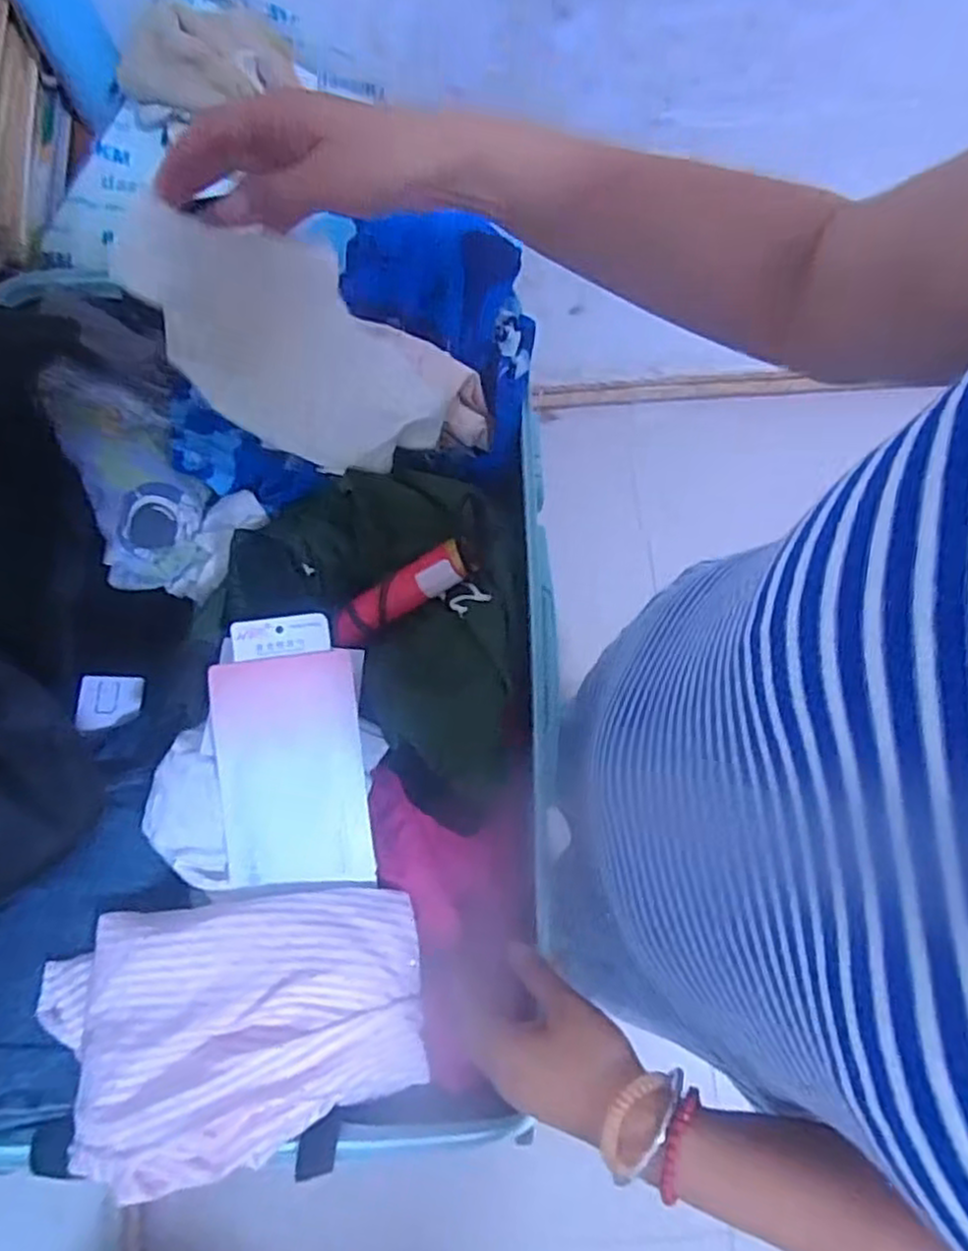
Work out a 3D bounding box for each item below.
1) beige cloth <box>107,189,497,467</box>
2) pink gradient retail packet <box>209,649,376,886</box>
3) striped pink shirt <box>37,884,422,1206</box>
[{"bbox_3d":[-0.115,-0.187,0.507,0.265,0.078,0.125,17,76,-42],"label":"beige cloth"},{"bbox_3d":[-0.134,0.101,0.518,0.099,0.008,0.156,-6,88,-3],"label":"pink gradient retail packet"},{"bbox_3d":[-0.162,0.254,0.467,0.240,0.066,0.150,-8,79,-1],"label":"striped pink shirt"}]

